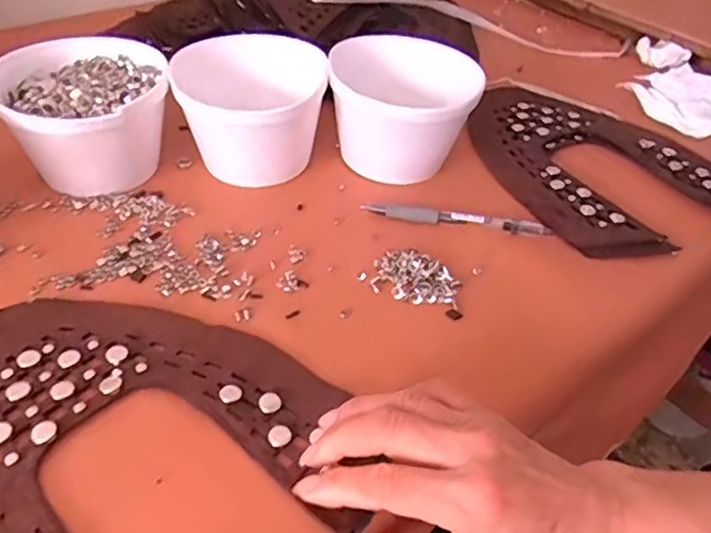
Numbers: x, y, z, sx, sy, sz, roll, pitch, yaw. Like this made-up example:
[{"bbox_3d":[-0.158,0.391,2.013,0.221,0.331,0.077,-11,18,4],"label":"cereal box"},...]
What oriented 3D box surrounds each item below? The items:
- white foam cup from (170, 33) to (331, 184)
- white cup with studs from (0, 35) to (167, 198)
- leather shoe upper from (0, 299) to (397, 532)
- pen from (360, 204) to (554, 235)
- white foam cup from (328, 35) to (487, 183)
[{"bbox_3d":[-0.081,-0.121,0.490,0.103,0.088,0.103,3,42,-3],"label":"white foam cup"},{"bbox_3d":[-0.206,-0.114,0.476,0.117,0.080,0.115,3,42,-3],"label":"white cup with studs"},{"bbox_3d":[-0.122,0.087,0.313,0.236,0.010,0.197,32,48,27],"label":"leather shoe upper"},{"bbox_3d":[0.076,-0.037,0.465,0.139,0.011,0.014,9,42,4],"label":"pen"},{"bbox_3d":[0.039,-0.130,0.513,0.115,0.085,0.115,3,42,-3],"label":"white foam cup"}]

